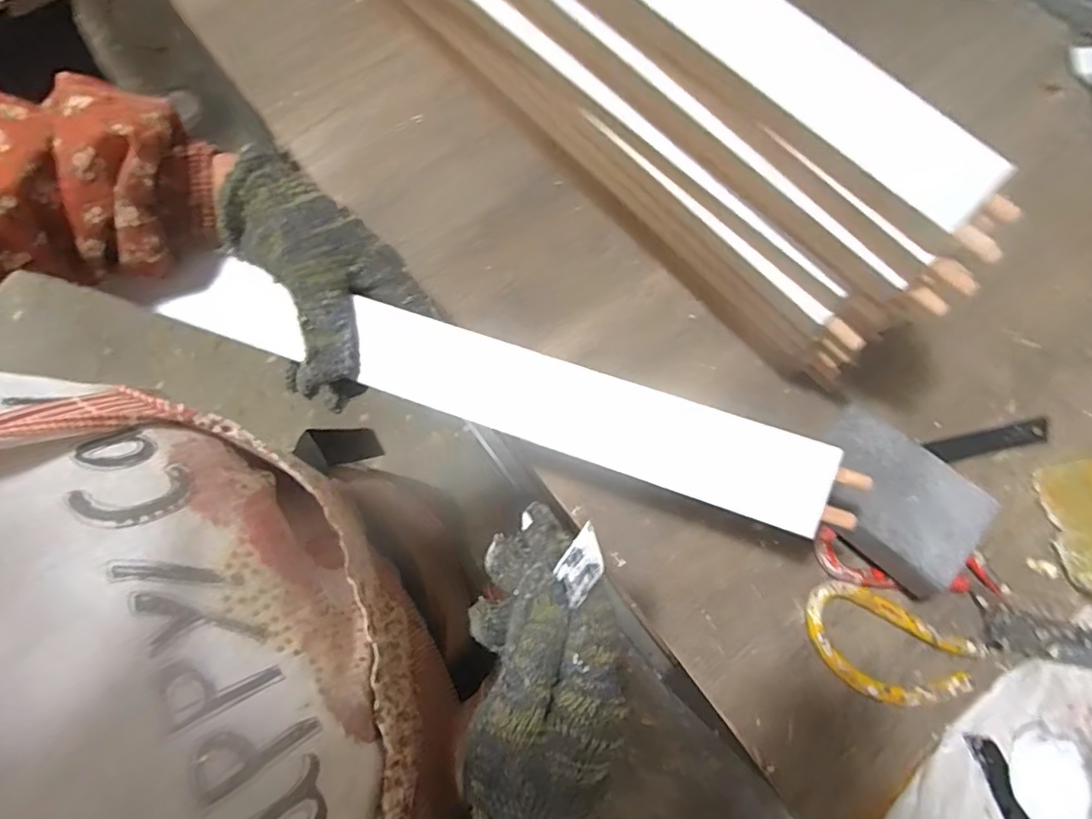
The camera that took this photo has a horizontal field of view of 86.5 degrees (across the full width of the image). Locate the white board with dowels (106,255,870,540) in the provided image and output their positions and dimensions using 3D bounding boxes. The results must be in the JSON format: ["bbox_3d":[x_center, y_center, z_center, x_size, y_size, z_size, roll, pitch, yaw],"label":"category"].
[{"bbox_3d":[-0.030,-0.014,0.312,0.373,0.009,0.045,18,94,10],"label":"white board with dowels"}]

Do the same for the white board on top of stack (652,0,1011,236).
[{"bbox_3d":[0.028,-0.248,0.290,0.051,0.019,0.452,-42,79,-10],"label":"white board on top of stack"}]

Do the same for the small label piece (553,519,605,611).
[{"bbox_3d":[0.015,0.064,0.238,0.004,0.034,0.017,-11,49,-45],"label":"small label piece"}]

